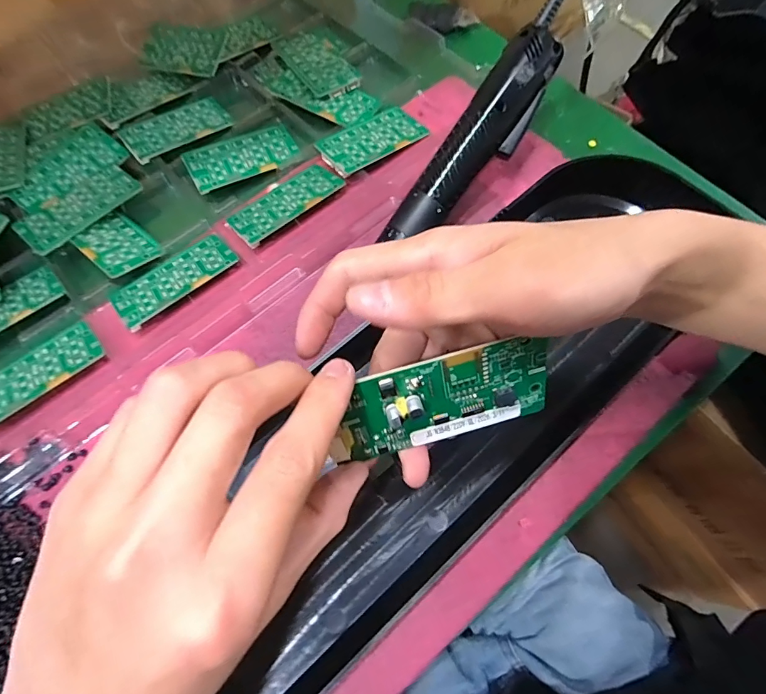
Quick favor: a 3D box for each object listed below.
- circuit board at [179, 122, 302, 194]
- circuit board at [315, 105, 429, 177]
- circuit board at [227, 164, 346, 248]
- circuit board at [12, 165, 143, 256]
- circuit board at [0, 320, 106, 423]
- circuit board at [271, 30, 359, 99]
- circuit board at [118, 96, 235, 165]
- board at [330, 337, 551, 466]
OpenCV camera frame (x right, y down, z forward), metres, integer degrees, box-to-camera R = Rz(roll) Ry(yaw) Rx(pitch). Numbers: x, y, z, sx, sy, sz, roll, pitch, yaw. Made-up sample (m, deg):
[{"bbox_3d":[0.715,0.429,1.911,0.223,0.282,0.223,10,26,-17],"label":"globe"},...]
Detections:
[{"bbox_3d":[-0.123,-0.169,0.390,0.094,0.004,0.049,-23,69,-15],"label":"circuit board"},{"bbox_3d":[-0.010,-0.182,0.385,0.094,0.005,0.048,-35,70,-21],"label":"circuit board"},{"bbox_3d":[-0.081,-0.121,0.363,0.093,0.009,0.045,-40,73,-12],"label":"circuit board"},{"bbox_3d":[-0.250,-0.115,0.365,0.042,0.006,0.094,36,70,16],"label":"circuit board"},{"bbox_3d":[-0.249,0.020,0.313,0.095,0.004,0.050,-34,56,-13],"label":"circuit board"},{"bbox_3d":[-0.064,-0.269,0.420,0.046,0.010,0.091,-33,72,-10],"label":"circuit board"},{"bbox_3d":[-0.189,-0.201,0.406,0.092,0.005,0.050,-31,69,-18],"label":"circuit board"},{"bbox_3d":[0.024,0.025,0.179,0.091,0.045,0.008,-15,40,-2],"label":"board"}]

